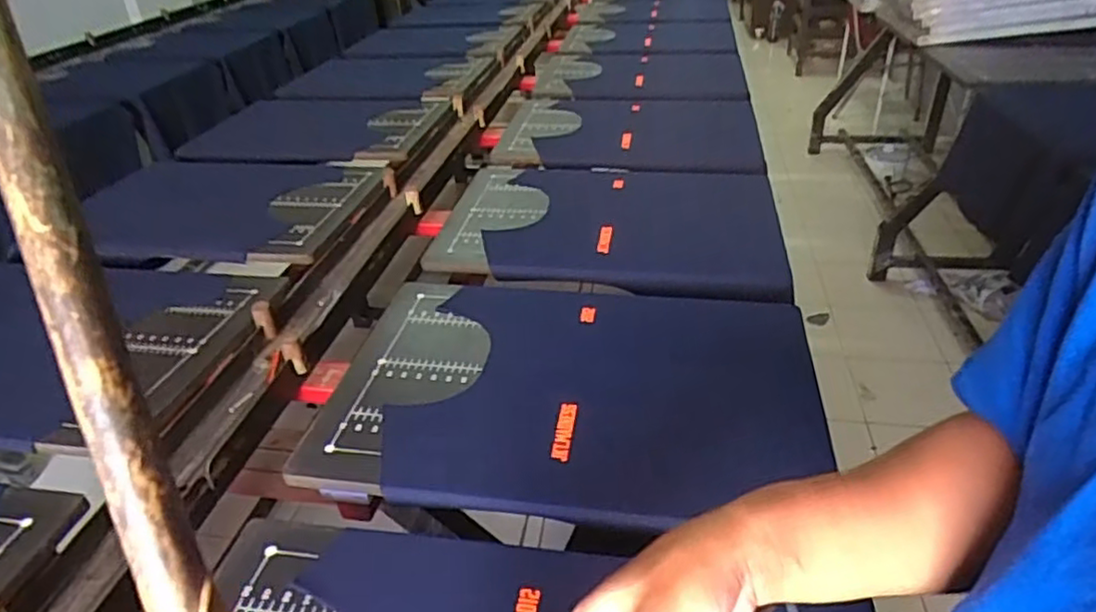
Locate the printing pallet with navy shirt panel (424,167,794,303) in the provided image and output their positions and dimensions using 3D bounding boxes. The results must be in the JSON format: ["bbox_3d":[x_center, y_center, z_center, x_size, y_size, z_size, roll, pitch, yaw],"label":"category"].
[{"bbox_3d":[0.117,-0.172,1.226,0.599,0.020,0.437,7,35,15],"label":"printing pallet with navy shirt panel"}]

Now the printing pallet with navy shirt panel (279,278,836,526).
[{"bbox_3d":[0.023,0.091,0.864,0.595,0.031,0.419,1,33,10],"label":"printing pallet with navy shirt panel"}]

